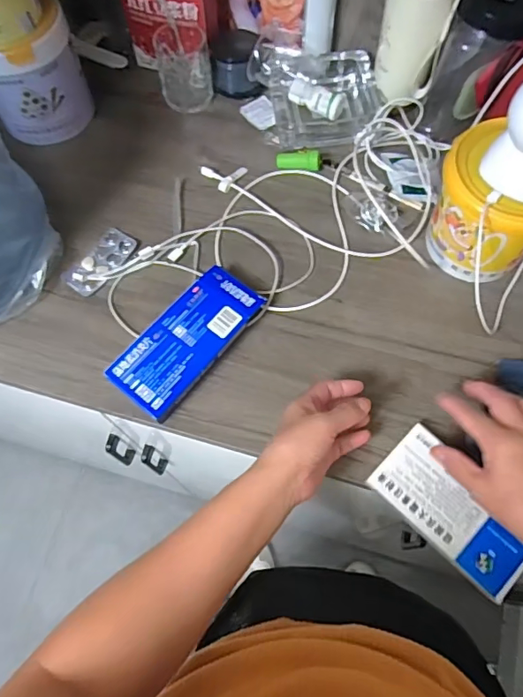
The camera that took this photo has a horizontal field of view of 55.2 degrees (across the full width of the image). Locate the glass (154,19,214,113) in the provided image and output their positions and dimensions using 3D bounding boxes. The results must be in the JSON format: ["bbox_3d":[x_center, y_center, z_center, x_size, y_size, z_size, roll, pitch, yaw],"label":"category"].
[{"bbox_3d":[-0.104,-0.379,0.680,0.070,0.082,0.072,-8,67,-2],"label":"glass"}]

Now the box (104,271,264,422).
[{"bbox_3d":[-0.077,-0.008,0.541,0.078,0.036,0.172,37,72,15],"label":"box"}]

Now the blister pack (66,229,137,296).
[{"bbox_3d":[-0.193,-0.105,0.600,0.047,0.010,0.092,28,70,12],"label":"blister pack"}]

